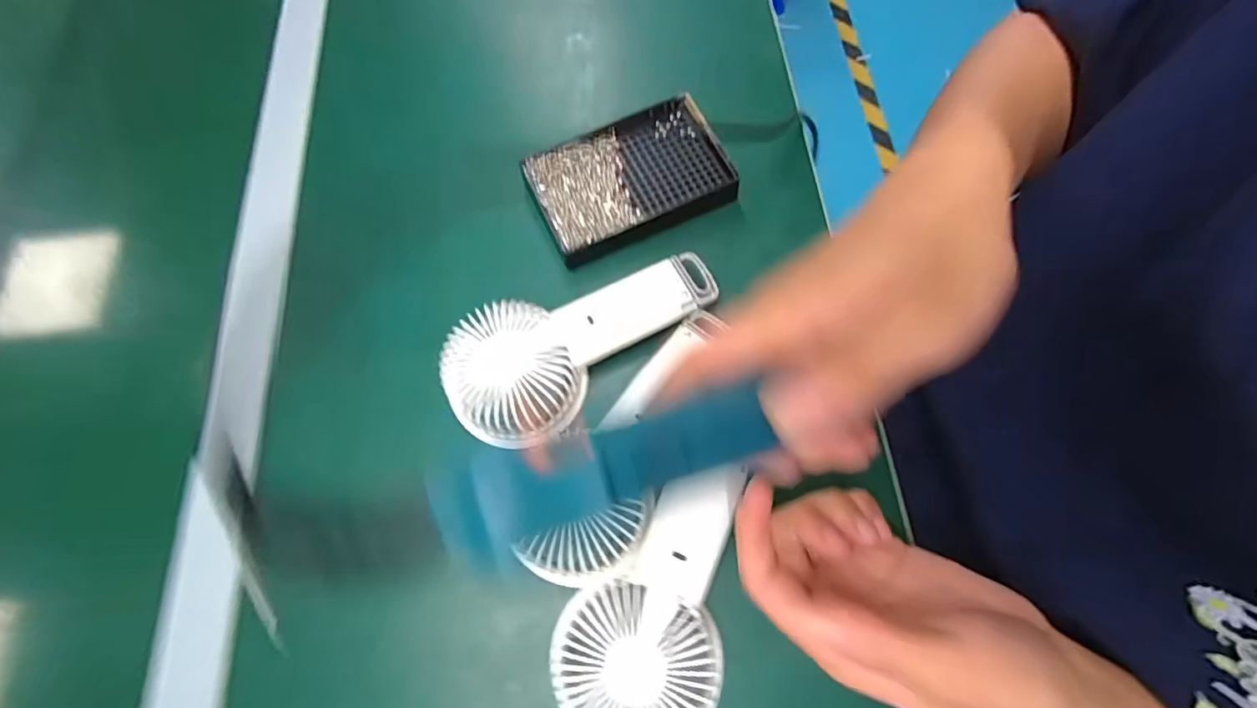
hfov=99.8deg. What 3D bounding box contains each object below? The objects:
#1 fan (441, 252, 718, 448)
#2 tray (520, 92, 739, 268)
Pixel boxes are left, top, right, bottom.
[{"bbox_3d":[-0.029,-0.014,0.334,0.179,0.036,0.076,-31,72,-9],"label":"fan"},{"bbox_3d":[0.002,-0.127,0.391,0.140,0.032,0.096,-25,71,-7],"label":"tray"}]

